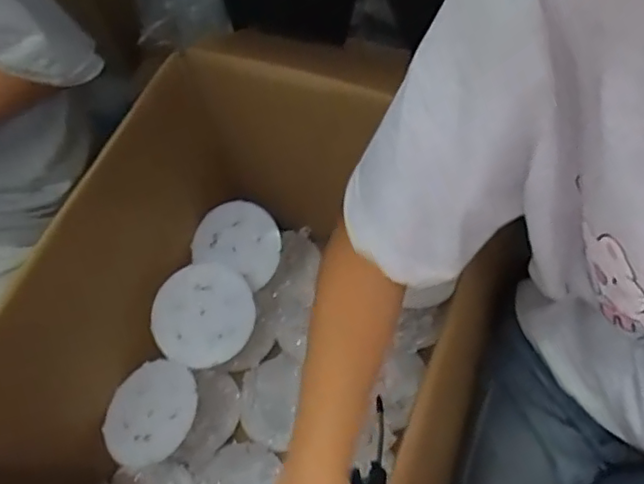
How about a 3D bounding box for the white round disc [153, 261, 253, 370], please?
[{"bbox_3d":[-0.153,0.093,0.778,0.127,0.014,0.126,1,77,-6],"label":"white round disc"}]

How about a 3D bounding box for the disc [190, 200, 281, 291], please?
[{"bbox_3d":[-0.116,-0.003,0.850,0.121,0.018,0.104,24,85,7],"label":"disc"}]

